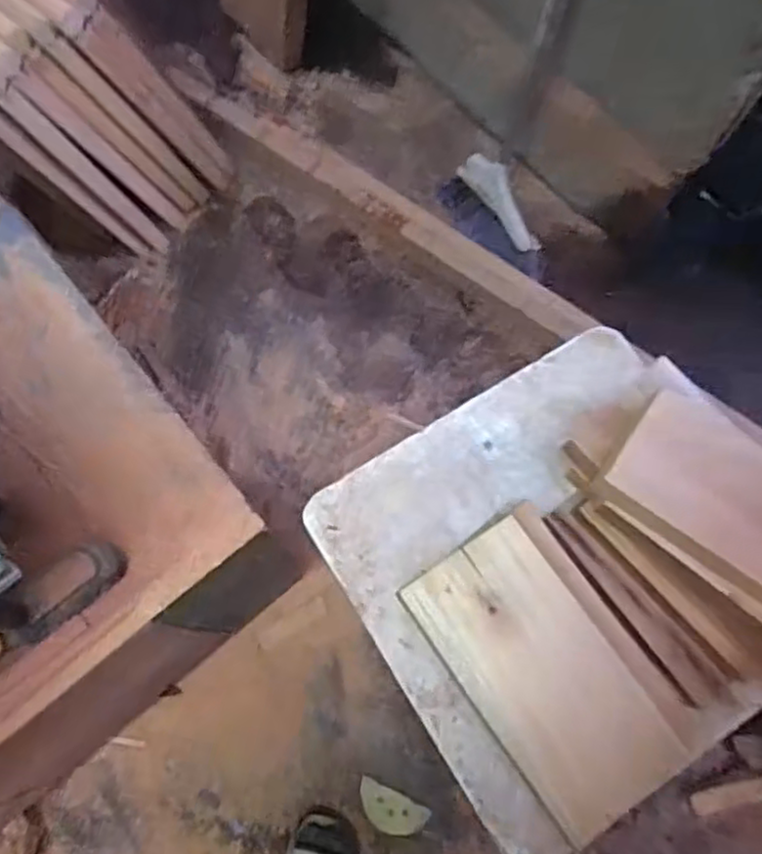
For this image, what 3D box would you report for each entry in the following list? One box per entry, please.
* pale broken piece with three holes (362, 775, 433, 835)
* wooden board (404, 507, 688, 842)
[{"bbox_3d":[0.017,0.631,1.147,0.120,0.011,0.059,24,73,5],"label":"pale broken piece with three holes"},{"bbox_3d":[0.165,0.253,0.717,0.148,0.021,0.293,-33,77,-11],"label":"wooden board"}]

